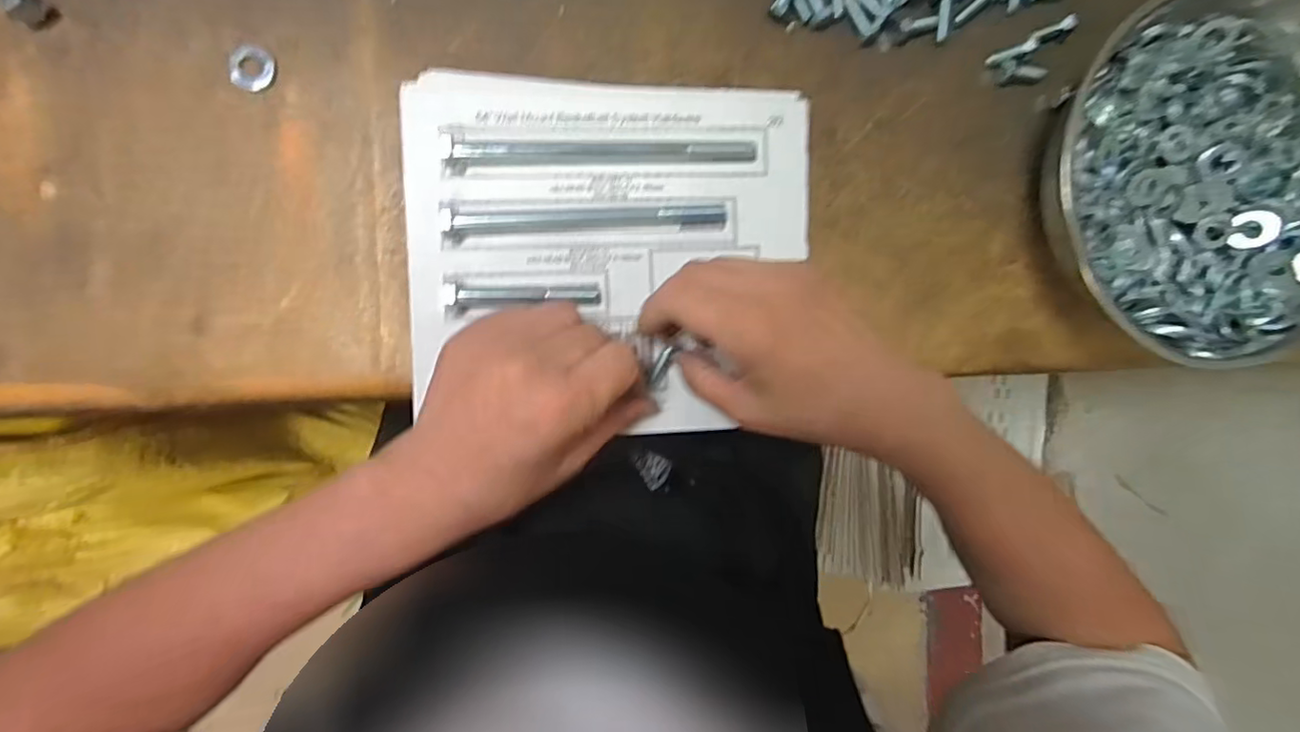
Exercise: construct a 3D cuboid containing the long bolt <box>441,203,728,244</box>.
[{"bbox_3d":[-0.035,-0.080,0.313,0.156,0.010,0.018,-2,93,-7],"label":"long bolt"}]

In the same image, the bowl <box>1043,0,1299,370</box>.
[{"bbox_3d":[0.336,-0.111,0.354,0.213,0.063,0.212,0,93,-8],"label":"bowl"}]

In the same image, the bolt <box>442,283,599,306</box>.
[{"bbox_3d":[-0.070,-0.039,0.310,0.083,0.008,0.011,-1,93,-7],"label":"bolt"}]

